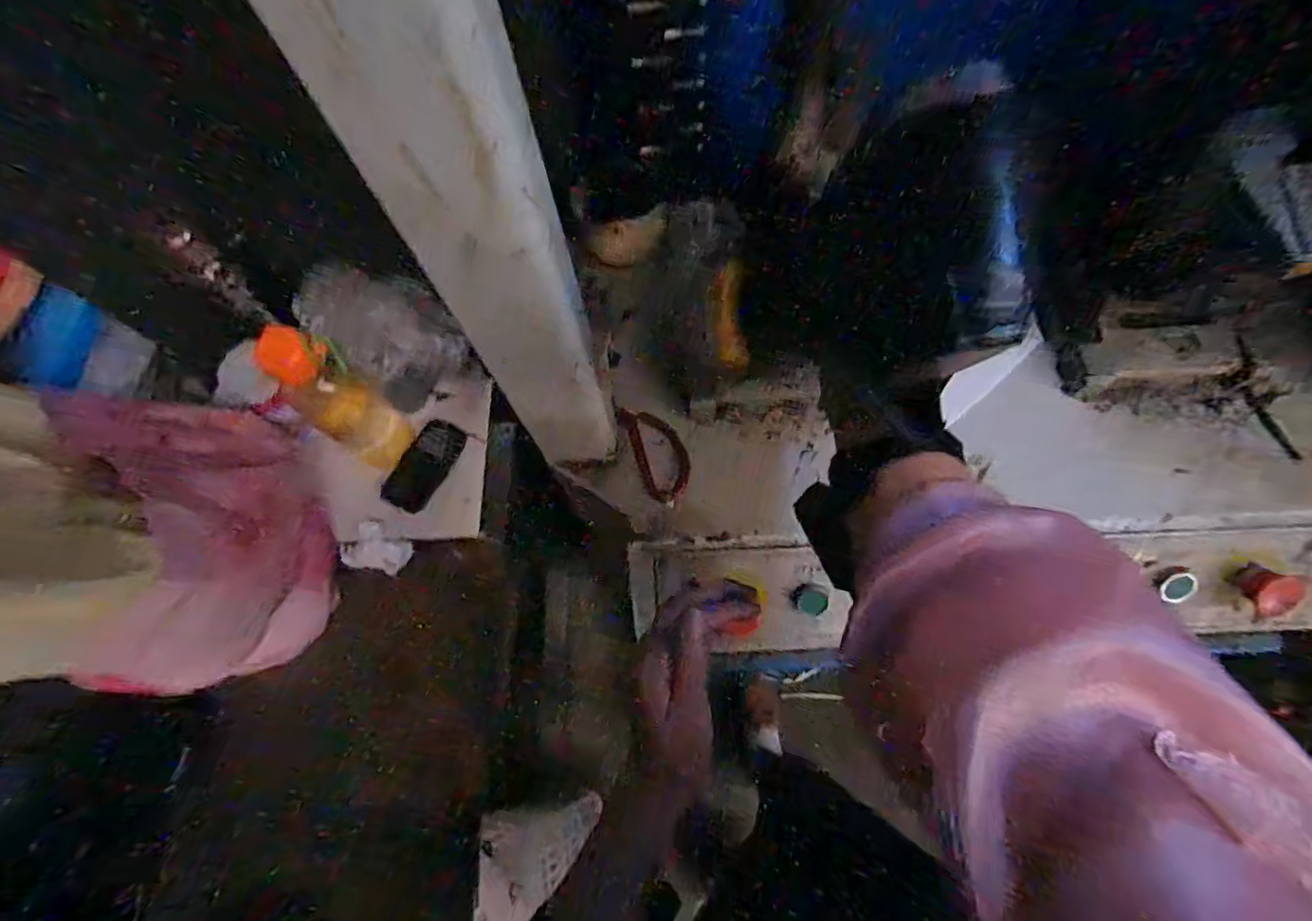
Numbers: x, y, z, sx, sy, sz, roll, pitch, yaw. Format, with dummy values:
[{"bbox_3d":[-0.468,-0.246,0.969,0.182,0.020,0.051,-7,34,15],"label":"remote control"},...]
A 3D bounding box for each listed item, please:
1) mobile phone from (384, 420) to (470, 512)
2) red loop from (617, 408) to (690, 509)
[{"bbox_3d":[-0.274,0.005,0.674,0.054,0.009,0.111,32,75,-9],"label":"mobile phone"},{"bbox_3d":[0.002,-0.008,0.534,0.047,0.012,0.103,-27,85,-7],"label":"red loop"}]

